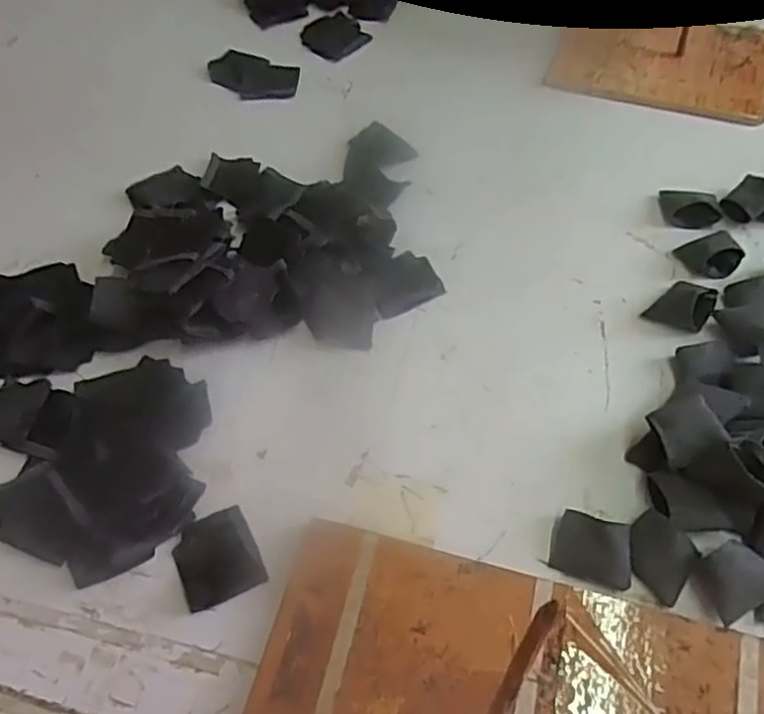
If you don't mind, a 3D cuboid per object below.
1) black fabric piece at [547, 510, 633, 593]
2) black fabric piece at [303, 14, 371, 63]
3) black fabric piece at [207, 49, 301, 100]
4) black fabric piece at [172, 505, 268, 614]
[{"bbox_3d":[0.123,0.111,0.399,0.044,0.020,0.032,17,59,14],"label":"black fabric piece"},{"bbox_3d":[-0.049,-0.330,0.708,0.056,0.007,0.062,-35,62,-19],"label":"black fabric piece"},{"bbox_3d":[-0.126,-0.274,0.674,0.093,0.006,0.064,20,60,15],"label":"black fabric piece"},{"bbox_3d":[-0.098,0.118,0.410,0.047,0.004,0.052,-24,59,-12],"label":"black fabric piece"}]

